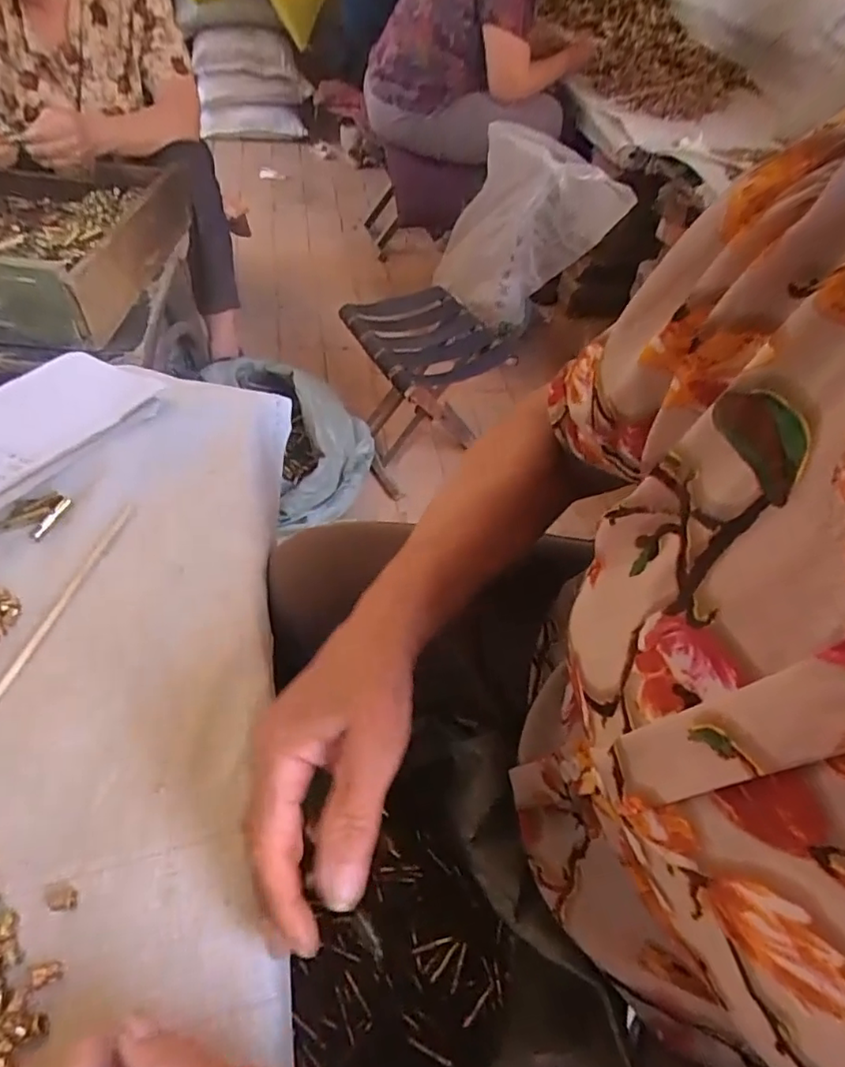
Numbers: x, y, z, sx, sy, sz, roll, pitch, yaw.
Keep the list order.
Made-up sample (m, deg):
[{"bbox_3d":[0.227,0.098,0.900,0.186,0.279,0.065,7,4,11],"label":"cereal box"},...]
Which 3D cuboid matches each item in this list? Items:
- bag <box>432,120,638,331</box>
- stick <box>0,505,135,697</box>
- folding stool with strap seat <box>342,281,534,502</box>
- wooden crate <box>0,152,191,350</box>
[{"bbox_3d":[0.247,-0.728,1.450,0.310,0.454,0.346,-15,53,-19],"label":"bag"},{"bbox_3d":[-0.253,0.054,0.410,0.009,0.007,0.193,13,50,6],"label":"stick"},{"bbox_3d":[-0.012,-0.307,1.291,0.277,0.281,0.251,-26,57,-26],"label":"folding stool with strap seat"},{"bbox_3d":[-0.618,-0.482,0.937,0.353,0.125,0.489,2,49,-5],"label":"wooden crate"}]

